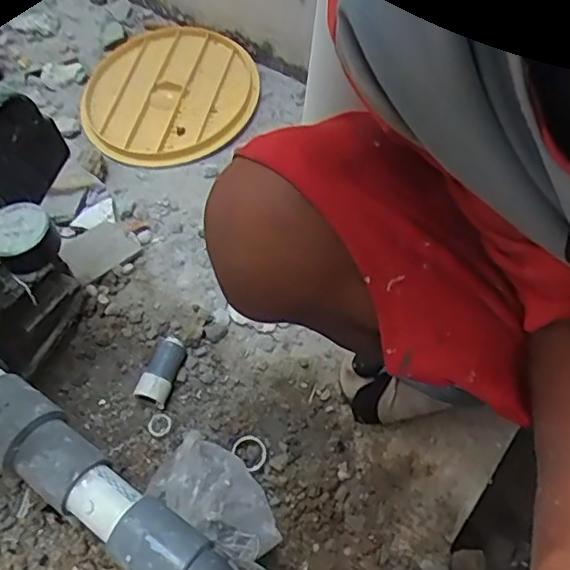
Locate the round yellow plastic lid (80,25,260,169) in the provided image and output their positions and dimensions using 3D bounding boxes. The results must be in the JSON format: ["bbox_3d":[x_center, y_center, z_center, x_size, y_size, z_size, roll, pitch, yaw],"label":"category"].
[{"bbox_3d":[-0.169,-0.292,0.877,0.244,0.032,0.280,-11,55,-3],"label":"round yellow plastic lid"}]

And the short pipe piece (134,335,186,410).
[{"bbox_3d":[-0.128,0.089,0.631,0.027,0.036,0.074,12,57,13],"label":"short pipe piece"}]

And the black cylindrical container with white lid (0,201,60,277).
[{"bbox_3d":[-0.205,-0.036,0.474,0.056,0.029,0.049,36,65,26],"label":"black cylindrical container with white lid"}]

